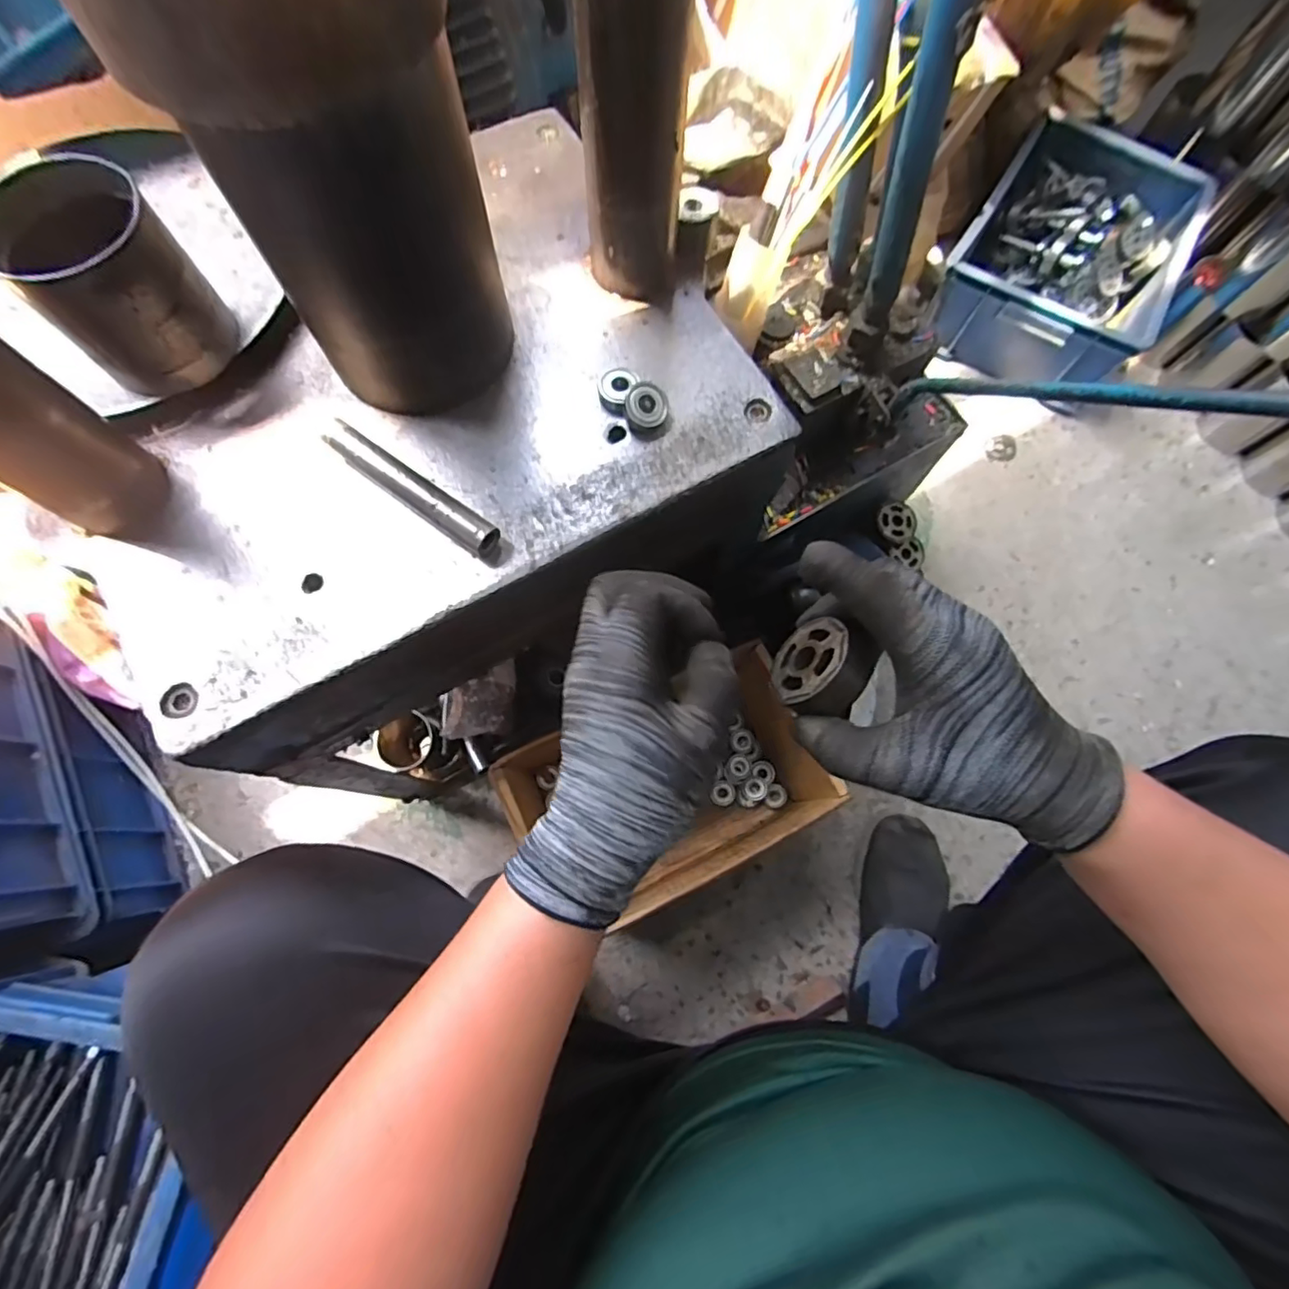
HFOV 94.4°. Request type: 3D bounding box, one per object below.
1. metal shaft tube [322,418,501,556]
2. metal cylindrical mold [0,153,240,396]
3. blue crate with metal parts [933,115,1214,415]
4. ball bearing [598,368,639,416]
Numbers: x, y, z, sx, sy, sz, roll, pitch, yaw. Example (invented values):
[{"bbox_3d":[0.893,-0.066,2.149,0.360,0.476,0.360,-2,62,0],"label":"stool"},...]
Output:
[{"bbox_3d":[-0.152,-0.102,0.393,0.132,0.022,0.024,36,75,9],"label":"metal shaft tube"},{"bbox_3d":[-0.323,-0.221,0.367,0.084,0.092,0.083,0,73,-1],"label":"metal cylindrical mold"},{"bbox_3d":[0.670,-0.611,0.971,0.295,0.169,0.389,32,74,8],"label":"blue crate with metal parts"},{"bbox_3d":[-0.019,-0.181,0.424,0.025,0.012,0.030,22,73,5],"label":"ball bearing"}]

